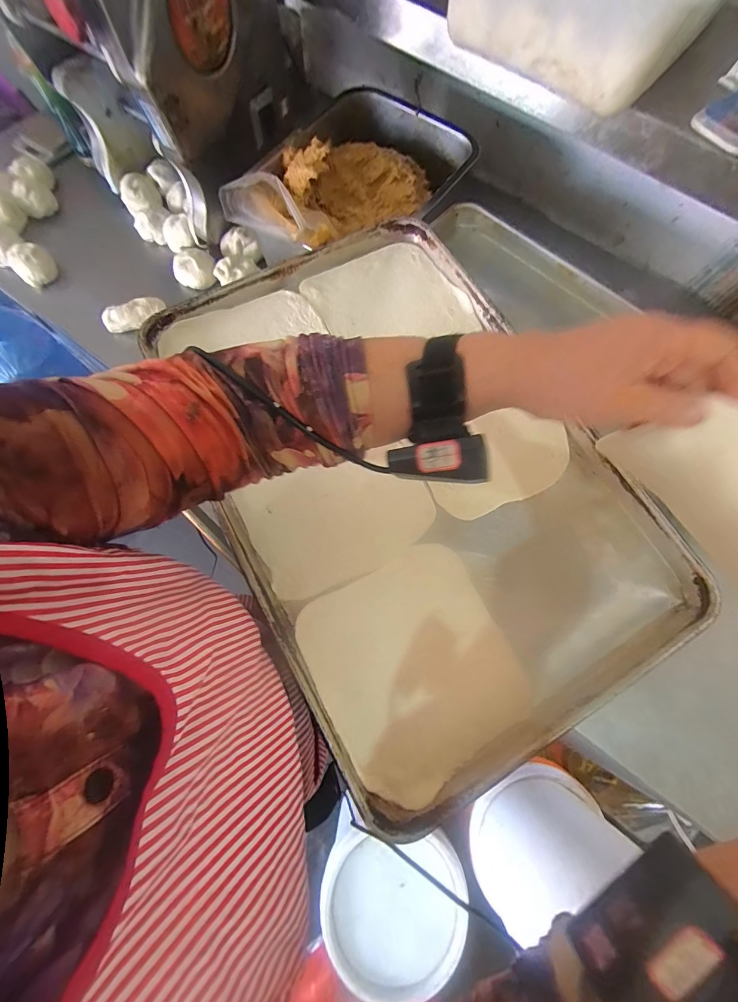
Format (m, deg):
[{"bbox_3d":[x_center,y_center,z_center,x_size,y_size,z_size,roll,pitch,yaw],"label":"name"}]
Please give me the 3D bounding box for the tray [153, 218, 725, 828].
[{"bbox_3d":[0.036,-0.049,0.413,0.396,0.033,0.593,-29,76,-10],"label":"tray"}]

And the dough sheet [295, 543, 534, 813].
[{"bbox_3d":[0.044,0.159,0.357,0.179,0.006,0.191,-26,76,-9],"label":"dough sheet"}]

